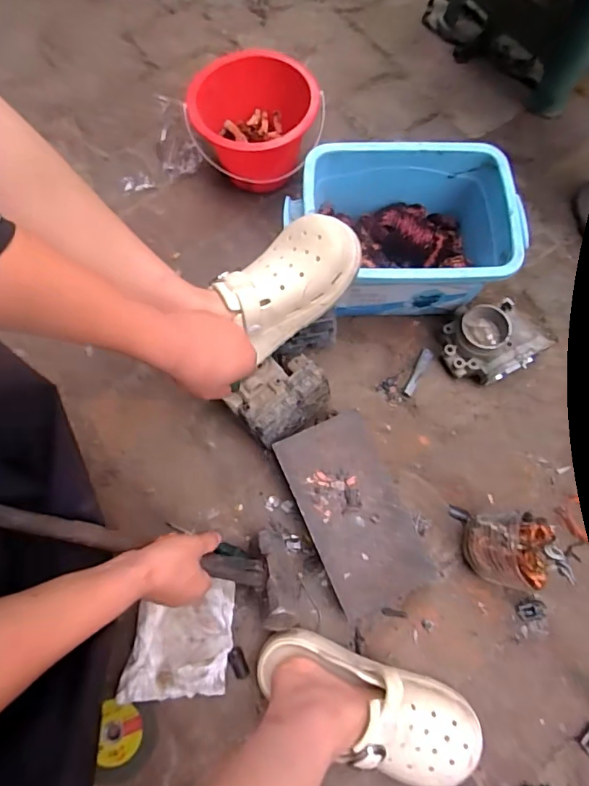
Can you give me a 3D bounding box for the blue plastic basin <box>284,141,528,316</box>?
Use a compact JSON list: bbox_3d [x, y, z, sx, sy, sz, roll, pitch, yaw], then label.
[{"bbox_3d":[0.140,-0.206,0.678,0.300,0.157,0.191,-1,72,1],"label":"blue plastic basin"}]

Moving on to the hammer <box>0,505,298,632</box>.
[{"bbox_3d":[-0.126,0.173,0.510,0.355,0.066,0.093,23,73,-28],"label":"hammer"}]

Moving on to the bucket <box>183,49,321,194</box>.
[{"bbox_3d":[-0.059,-0.391,0.743,0.186,0.126,0.165,-3,72,-1],"label":"bucket"}]

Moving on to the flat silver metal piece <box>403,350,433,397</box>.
[{"bbox_3d":[0.177,-0.029,0.704,0.016,0.004,0.077,26,74,8],"label":"flat silver metal piece"}]

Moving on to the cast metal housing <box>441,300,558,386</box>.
[{"bbox_3d":[0.270,-0.074,0.692,0.124,0.061,0.107,-25,73,-6],"label":"cast metal housing"}]

